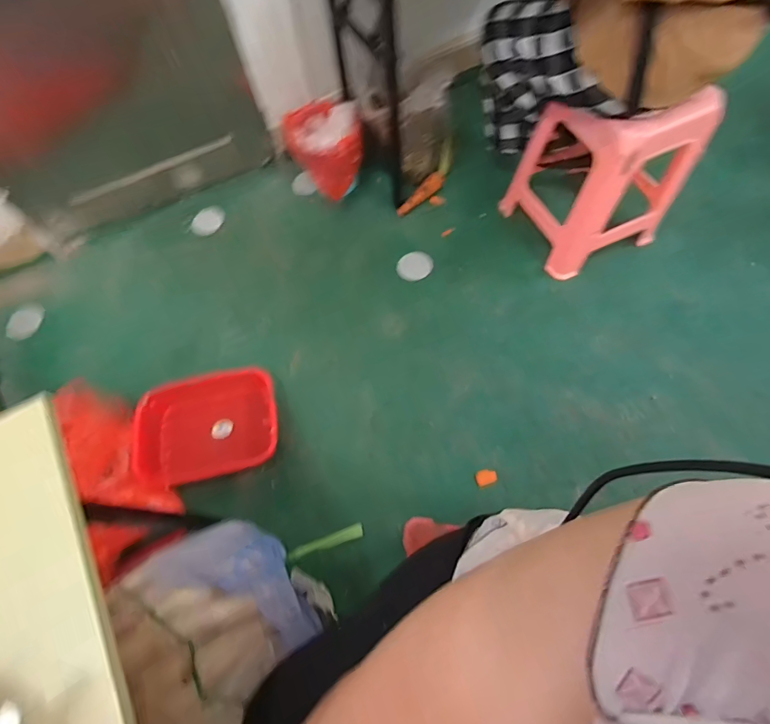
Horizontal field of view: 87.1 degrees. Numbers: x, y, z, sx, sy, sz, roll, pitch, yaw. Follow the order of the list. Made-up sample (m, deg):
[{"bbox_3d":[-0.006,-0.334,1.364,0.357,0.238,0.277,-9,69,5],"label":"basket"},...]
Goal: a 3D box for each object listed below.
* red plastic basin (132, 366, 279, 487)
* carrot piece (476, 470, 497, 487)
[{"bbox_3d":[-0.495,0.169,1.151,0.386,0.112,0.295,-18,69,-4],"label":"red plastic basin"},{"bbox_3d":[0.275,0.312,1.099,0.055,0.006,0.040,-18,69,-5],"label":"carrot piece"}]

